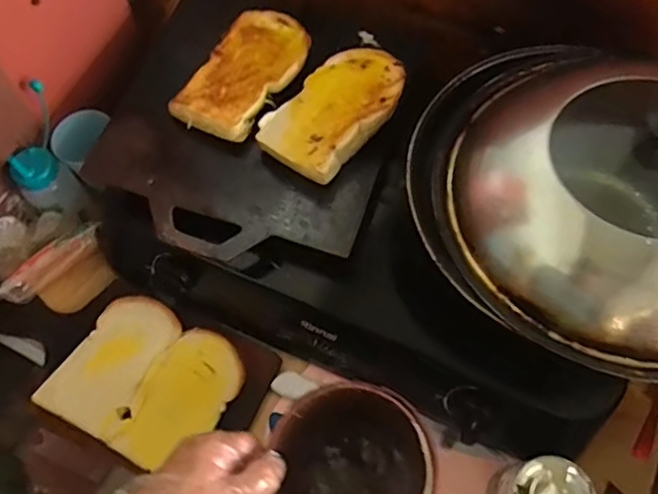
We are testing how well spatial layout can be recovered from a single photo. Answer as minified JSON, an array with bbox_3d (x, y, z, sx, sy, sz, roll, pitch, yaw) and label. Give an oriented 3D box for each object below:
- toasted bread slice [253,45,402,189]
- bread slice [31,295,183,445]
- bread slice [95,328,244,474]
[{"bbox_3d":[0.006,-0.139,0.602,0.094,0.027,0.154,40,72,17],"label":"toasted bread slice"},{"bbox_3d":[-0.234,0.124,0.650,0.092,0.012,0.150,27,69,13],"label":"bread slice"},{"bbox_3d":[-0.160,0.163,0.639,0.089,0.013,0.152,32,70,15],"label":"bread slice"}]

